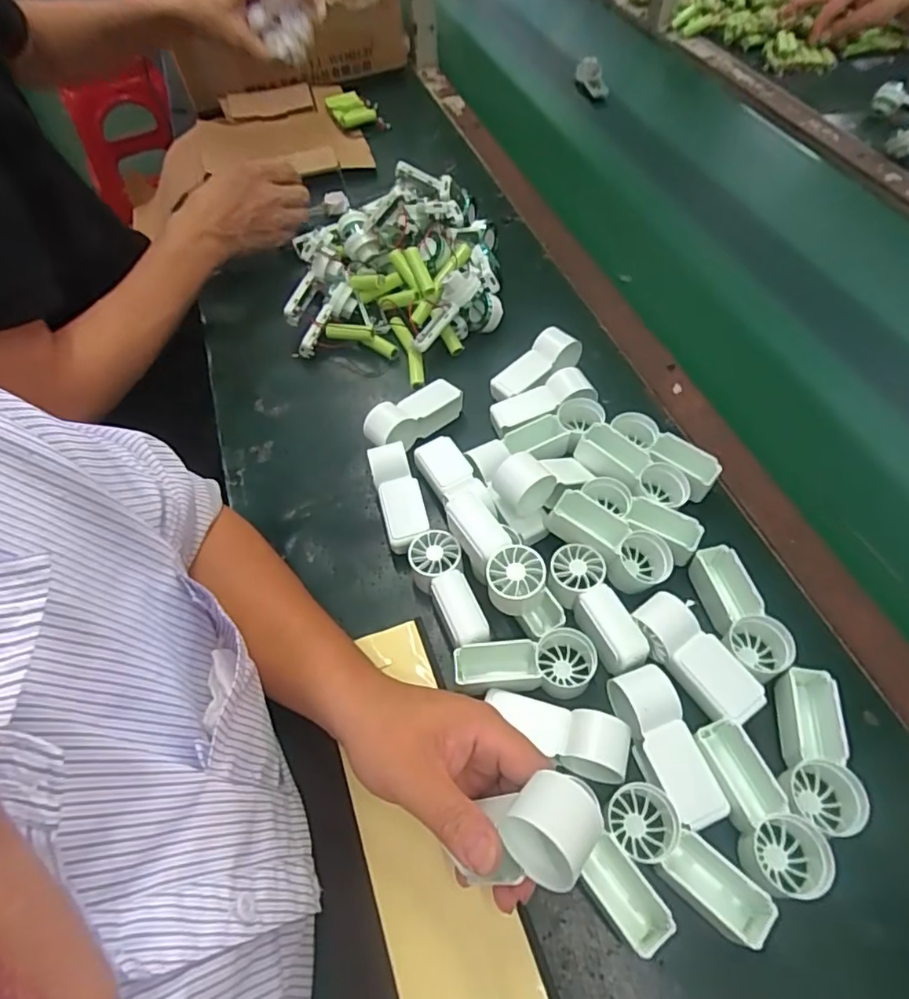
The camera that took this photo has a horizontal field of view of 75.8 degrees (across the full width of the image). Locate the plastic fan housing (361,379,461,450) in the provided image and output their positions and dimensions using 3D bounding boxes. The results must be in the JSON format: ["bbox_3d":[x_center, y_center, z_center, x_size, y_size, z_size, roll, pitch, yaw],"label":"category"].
[{"bbox_3d":[-0.035,-0.072,0.521,0.091,0.033,0.042,-35,61,-20],"label":"plastic fan housing"}]

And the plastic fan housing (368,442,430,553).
[{"bbox_3d":[-0.044,0.000,0.474,0.033,0.038,0.087,-14,56,-7],"label":"plastic fan housing"}]

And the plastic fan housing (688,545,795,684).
[{"bbox_3d":[0.197,0.078,0.407,0.035,0.034,0.090,-19,57,-11],"label":"plastic fan housing"}]

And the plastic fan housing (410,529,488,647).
[{"bbox_3d":[-0.006,0.070,0.429,0.037,0.034,0.093,-15,56,-8],"label":"plastic fan housing"}]

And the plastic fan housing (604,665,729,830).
[{"bbox_3d":[0.130,0.152,0.362,0.039,0.030,0.091,-14,56,-7],"label":"plastic fan housing"}]

